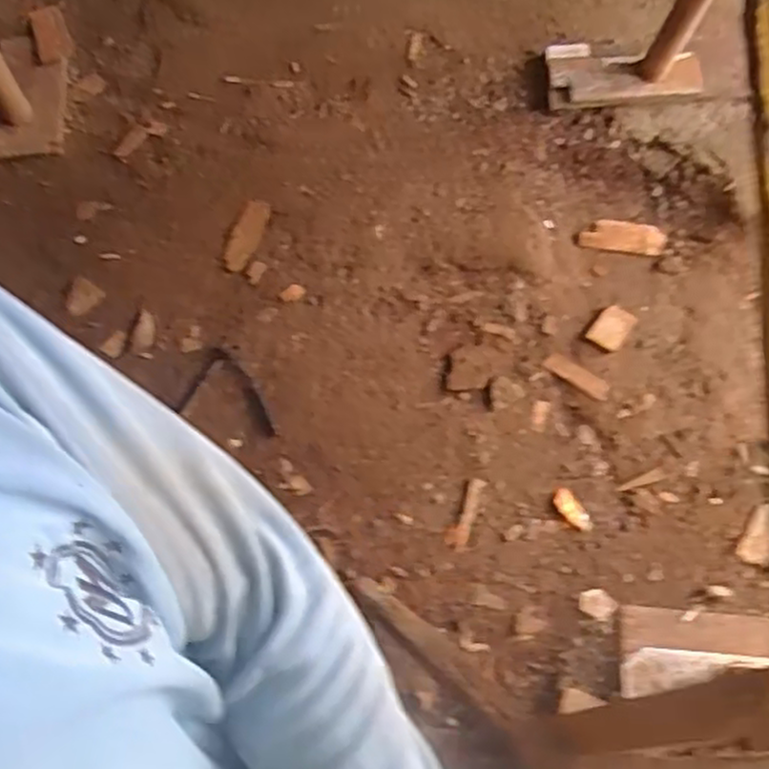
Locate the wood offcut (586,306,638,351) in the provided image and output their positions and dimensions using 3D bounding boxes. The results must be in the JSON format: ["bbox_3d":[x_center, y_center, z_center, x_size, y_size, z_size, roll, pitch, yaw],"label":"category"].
[{"bbox_3d":[0.471,-0.118,1.576,0.071,0.024,0.105,37,76,10],"label":"wood offcut"}]

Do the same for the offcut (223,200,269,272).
[{"bbox_3d":[-0.299,-0.322,1.642,0.066,0.017,0.174,22,74,6],"label":"offcut"}]

